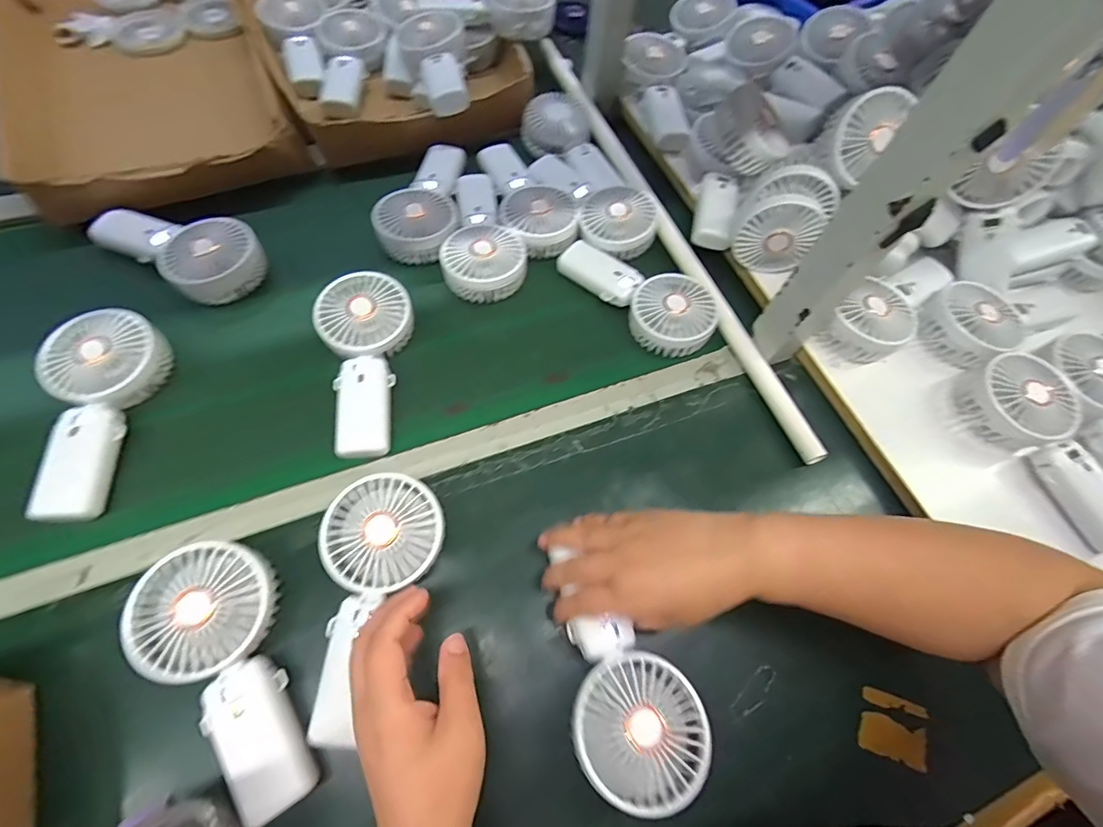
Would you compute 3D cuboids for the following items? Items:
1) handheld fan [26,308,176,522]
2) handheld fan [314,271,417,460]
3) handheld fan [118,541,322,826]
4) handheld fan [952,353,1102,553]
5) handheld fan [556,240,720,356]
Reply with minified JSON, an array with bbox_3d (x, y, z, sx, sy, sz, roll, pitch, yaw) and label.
[{"bbox_3d":[-0.398,0.000,0.423,0.084,0.059,0.180,-5,60,-6],"label":"handheld fan"},{"bbox_3d":[-0.177,-0.047,0.469,0.085,0.033,0.183,-4,73,-5],"label":"handheld fan"},{"bbox_3d":[-0.222,0.181,0.342,0.086,0.044,0.183,-28,80,-18],"label":"handheld fan"},{"bbox_3d":[0.471,0.034,0.461,0.076,0.054,0.185,-26,77,-17],"label":"handheld fan"},{"bbox_3d":[0.094,-0.133,0.530,0.183,0.039,0.079,39,65,18],"label":"handheld fan"}]

